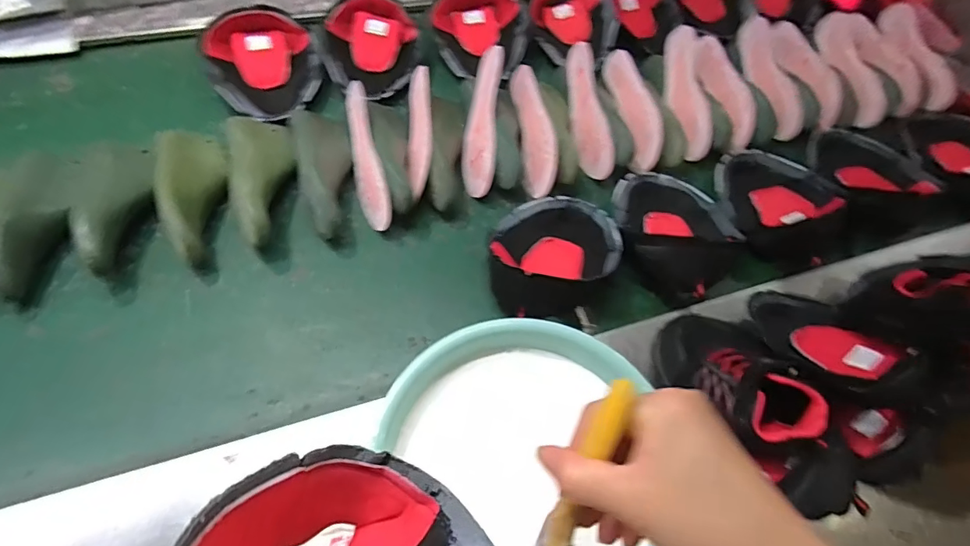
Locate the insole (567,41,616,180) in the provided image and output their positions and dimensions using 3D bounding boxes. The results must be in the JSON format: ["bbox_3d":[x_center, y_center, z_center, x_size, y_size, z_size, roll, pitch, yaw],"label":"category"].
[{"bbox_3d":[0.176,-0.278,0.832,0.048,0.060,0.248,-6,76,-6],"label":"insole"}]

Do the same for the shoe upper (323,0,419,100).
[{"bbox_3d":[-0.206,-0.411,0.886,0.167,0.090,0.202,-7,62,-10],"label":"shoe upper"}]

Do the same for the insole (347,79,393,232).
[{"bbox_3d":[-0.185,-0.182,0.753,0.014,0.068,0.250,-3,73,-42],"label":"insole"}]

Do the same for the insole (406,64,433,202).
[{"bbox_3d":[-0.109,-0.226,0.773,0.015,0.076,0.236,10,71,-36],"label":"insole"}]

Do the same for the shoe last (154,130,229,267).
[{"bbox_3d":[-0.425,-0.122,0.713,0.090,0.072,0.228,-17,64,-14],"label":"shoe last"}]

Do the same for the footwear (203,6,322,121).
[{"bbox_3d":[-0.381,-0.363,0.860,0.181,0.093,0.227,-35,70,-22],"label":"footwear"}]

